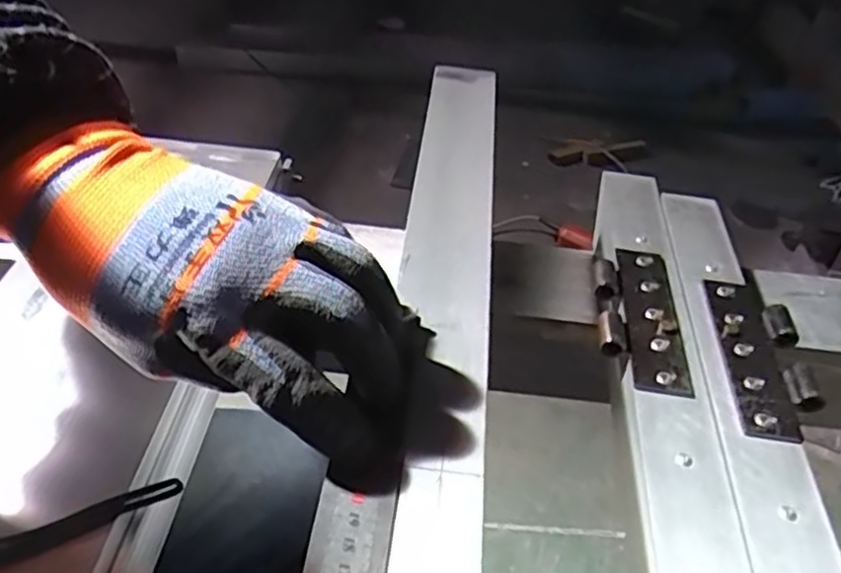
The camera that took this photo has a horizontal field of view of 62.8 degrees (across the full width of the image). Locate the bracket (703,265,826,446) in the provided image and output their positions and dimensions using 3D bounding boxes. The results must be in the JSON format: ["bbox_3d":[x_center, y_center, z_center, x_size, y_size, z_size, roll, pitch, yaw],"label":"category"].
[{"bbox_3d":[0.240,0.041,0.485,0.055,0.014,0.159,9,41,4],"label":"bracket"}]

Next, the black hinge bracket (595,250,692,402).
[{"bbox_3d":[0.159,0.019,0.503,0.058,0.013,0.143,8,41,3],"label":"black hinge bracket"}]

